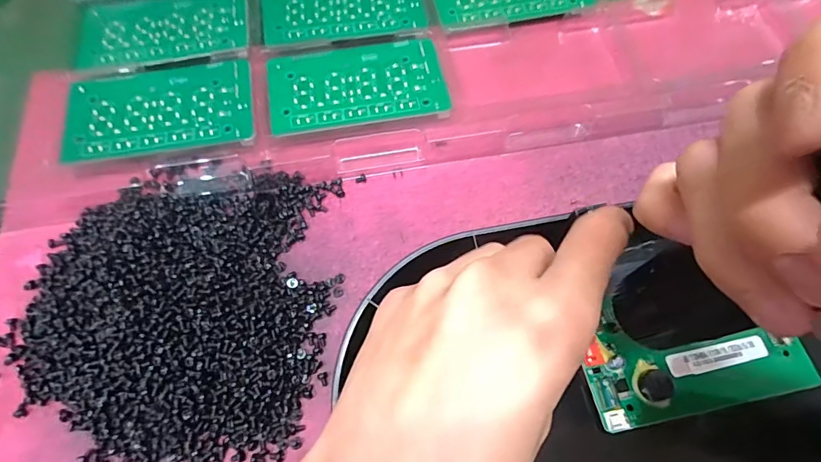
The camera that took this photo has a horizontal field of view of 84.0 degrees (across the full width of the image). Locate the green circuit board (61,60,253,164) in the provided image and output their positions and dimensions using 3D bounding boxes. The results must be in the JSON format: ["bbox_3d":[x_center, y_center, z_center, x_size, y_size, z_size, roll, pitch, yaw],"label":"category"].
[{"bbox_3d":[-0.146,-0.071,0.269,0.103,0.007,0.058,-8,68,-5],"label":"green circuit board"}]

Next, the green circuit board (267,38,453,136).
[{"bbox_3d":[-0.033,-0.090,0.280,0.105,0.004,0.057,-11,67,-5],"label":"green circuit board"}]

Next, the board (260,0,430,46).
[{"bbox_3d":[-0.045,-0.152,0.307,0.106,0.004,0.057,-10,69,-5],"label":"board"}]

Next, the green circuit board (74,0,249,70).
[{"bbox_3d":[-0.160,-0.131,0.295,0.105,0.005,0.059,-9,69,-5],"label":"green circuit board"}]

